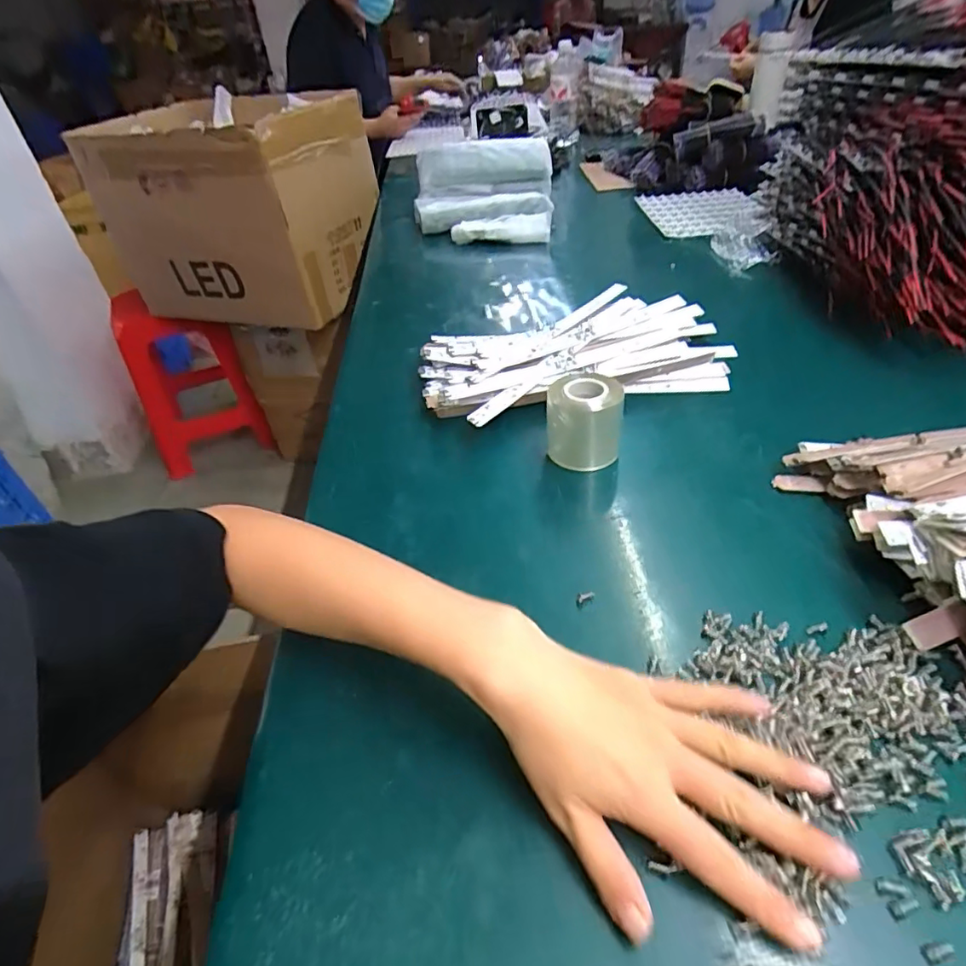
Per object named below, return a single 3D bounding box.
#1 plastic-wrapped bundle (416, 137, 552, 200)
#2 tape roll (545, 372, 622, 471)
[{"bbox_3d":[0.003,-0.606,1.082,0.253,0.073,0.109,1,40,8],"label":"plastic-wrapped bundle"},{"bbox_3d":[0.086,-0.049,0.488,0.060,0.072,0.060,-4,40,3],"label":"tape roll"}]

